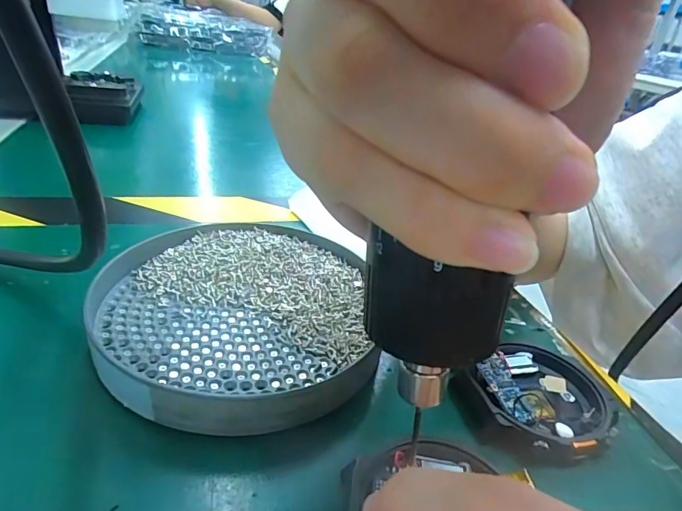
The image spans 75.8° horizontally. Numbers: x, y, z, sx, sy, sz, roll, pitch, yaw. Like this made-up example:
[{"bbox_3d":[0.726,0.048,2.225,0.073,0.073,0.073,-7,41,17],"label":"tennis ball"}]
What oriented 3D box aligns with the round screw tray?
[{"bbox_3d":[-0.041,0.022,0.179,0.106,0.021,0.110,5,28,-3],"label":"round screw tray"}]

